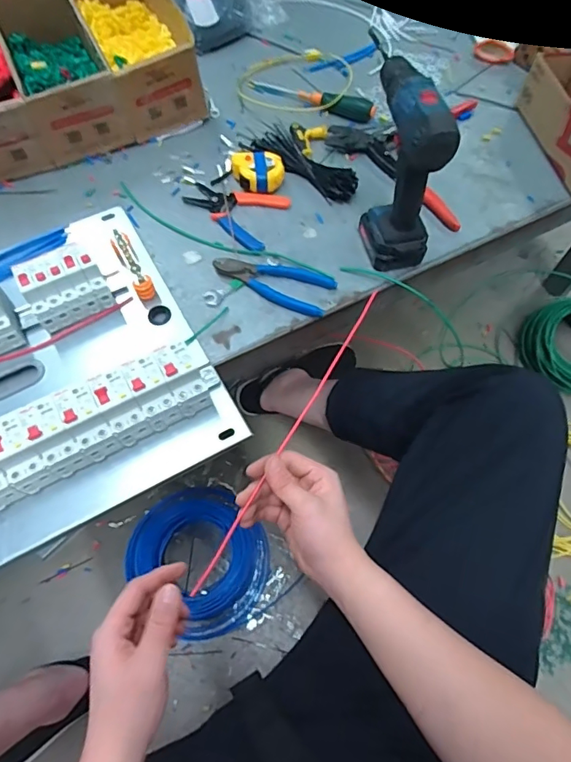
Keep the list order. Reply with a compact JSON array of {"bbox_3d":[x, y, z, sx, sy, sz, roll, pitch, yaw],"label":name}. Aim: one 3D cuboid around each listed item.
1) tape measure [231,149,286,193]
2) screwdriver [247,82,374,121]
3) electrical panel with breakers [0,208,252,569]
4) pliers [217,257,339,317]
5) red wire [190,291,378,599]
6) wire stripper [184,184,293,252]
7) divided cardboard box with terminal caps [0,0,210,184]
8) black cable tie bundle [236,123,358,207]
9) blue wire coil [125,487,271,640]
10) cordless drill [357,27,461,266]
[{"bbox_3d":[-0.041,-0.315,0.741,0.081,0.037,0.076,0,63,0],"label":"tape measure"},{"bbox_3d":[0.041,-0.484,0.840,0.229,0.037,0.032,25,66,12],"label":"screwdriver"},{"bbox_3d":[-0.275,-0.040,0.572,0.324,0.089,0.402,-26,66,-13],"label":"electrical panel with breakers"},{"bbox_3d":[-0.017,-0.135,0.660,0.160,0.019,0.061,23,65,11],"label":"pliers"},{"bbox_3d":[0.011,0.047,0.513,0.007,0.010,0.374,28,69,13],"label":"red wire"},{"bbox_3d":[-0.081,-0.252,0.722,0.144,0.011,0.102,22,65,11],"label":"wire stripper"},{"bbox_3d":[-0.432,-0.478,0.770,0.517,0.114,0.328,-22,65,-11],"label":"divided cardboard box with terminal caps"},{"bbox_3d":[0.023,-0.335,0.750,0.193,0.034,0.049,36,68,16],"label":"black cable tie bundle"},{"bbox_3d":[-0.155,0.322,0.899,0.260,0.054,0.241,37,69,17],"label":"blue wire coil"},{"bbox_3d":[0.140,-0.265,0.617,0.067,0.220,0.152,-13,64,-7],"label":"cordless drill"}]

